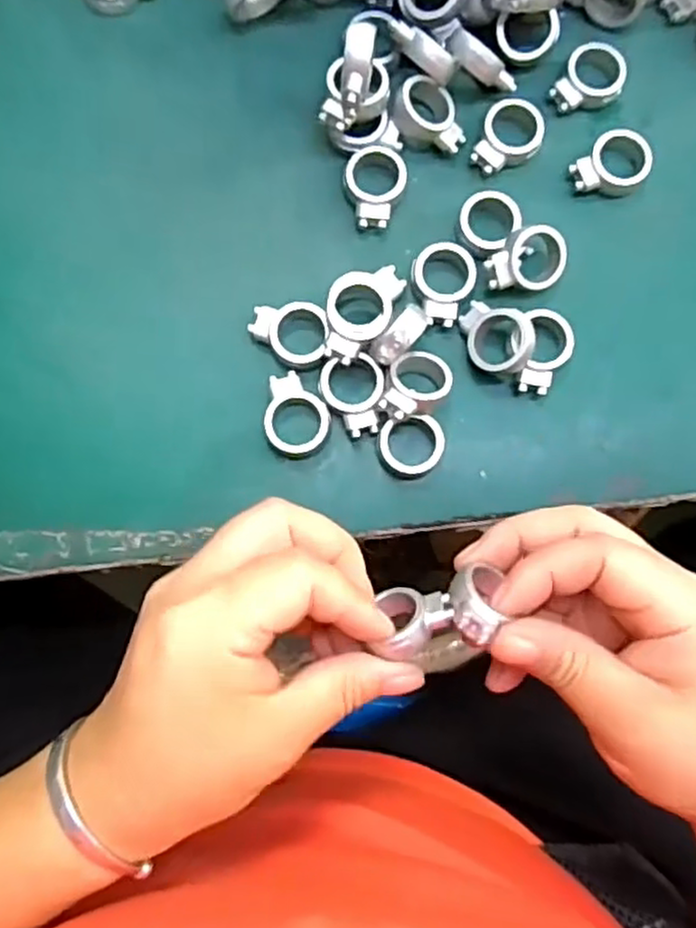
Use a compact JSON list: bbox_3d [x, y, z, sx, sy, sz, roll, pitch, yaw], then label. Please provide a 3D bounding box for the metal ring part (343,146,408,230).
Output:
[{"bbox_3d":[0.011,-0.117,0.300,0.025,0.010,0.034,4,83,-1],"label":"metal ring part"}]

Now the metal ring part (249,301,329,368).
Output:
[{"bbox_3d":[-0.023,-0.054,0.287,0.033,0.013,0.025,16,83,0],"label":"metal ring part"}]

